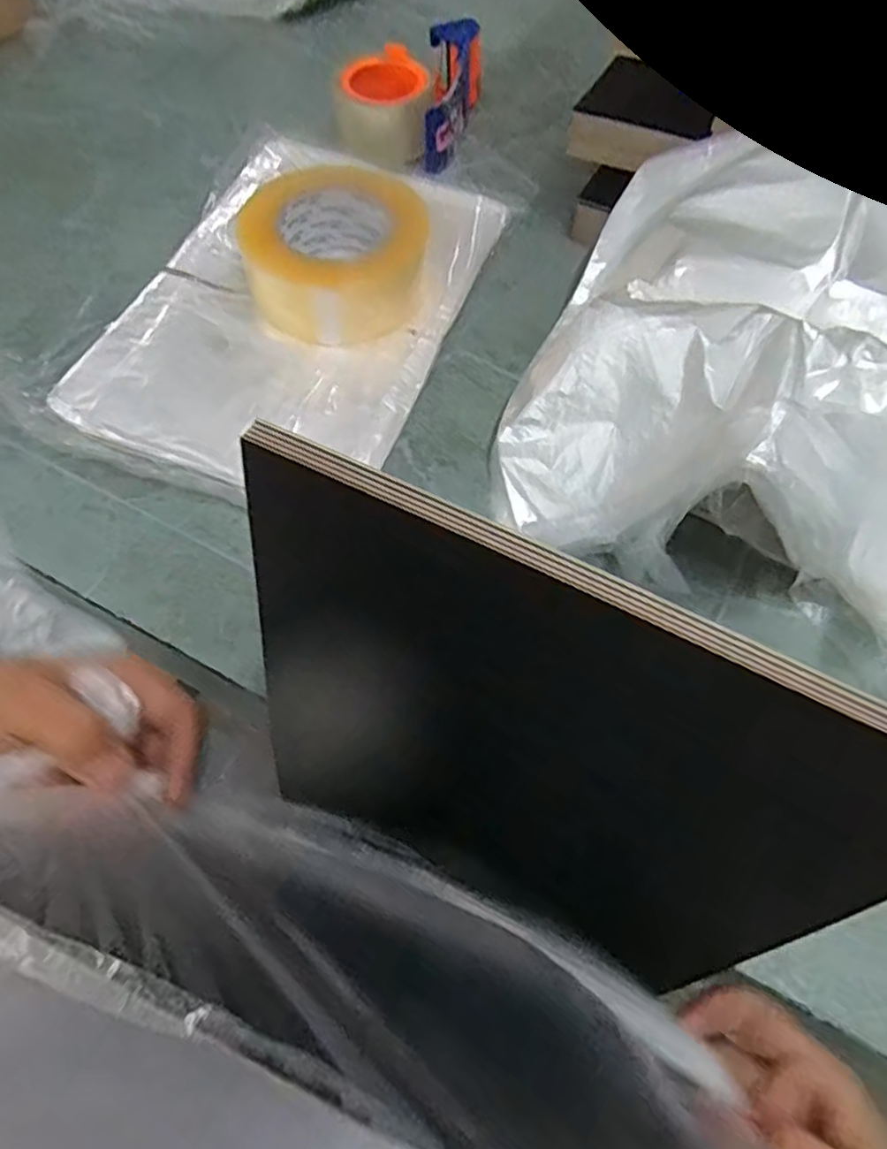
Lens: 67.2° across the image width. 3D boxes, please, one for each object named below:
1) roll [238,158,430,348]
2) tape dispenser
[{"bbox_3d":[-0.077,-0.236,0.481,0.124,0.064,0.126,0,64,-1],"label":"roll"},{"bbox_3d":[-0.032,-0.425,0.603,0.111,0.066,0.144,11,64,5],"label":"tape dispenser"}]

